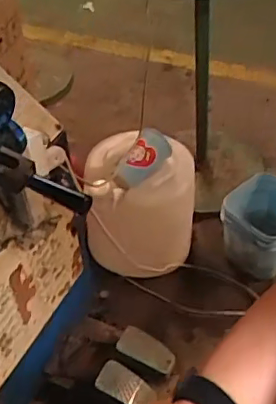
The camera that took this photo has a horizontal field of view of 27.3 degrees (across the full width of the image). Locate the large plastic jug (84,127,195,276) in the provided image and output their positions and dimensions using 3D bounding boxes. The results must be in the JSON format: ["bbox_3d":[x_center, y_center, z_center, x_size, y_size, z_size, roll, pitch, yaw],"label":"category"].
[{"bbox_3d":[0.011,0.000,1.543,0.288,0.363,0.282,-2,46,3],"label":"large plastic jug"}]

